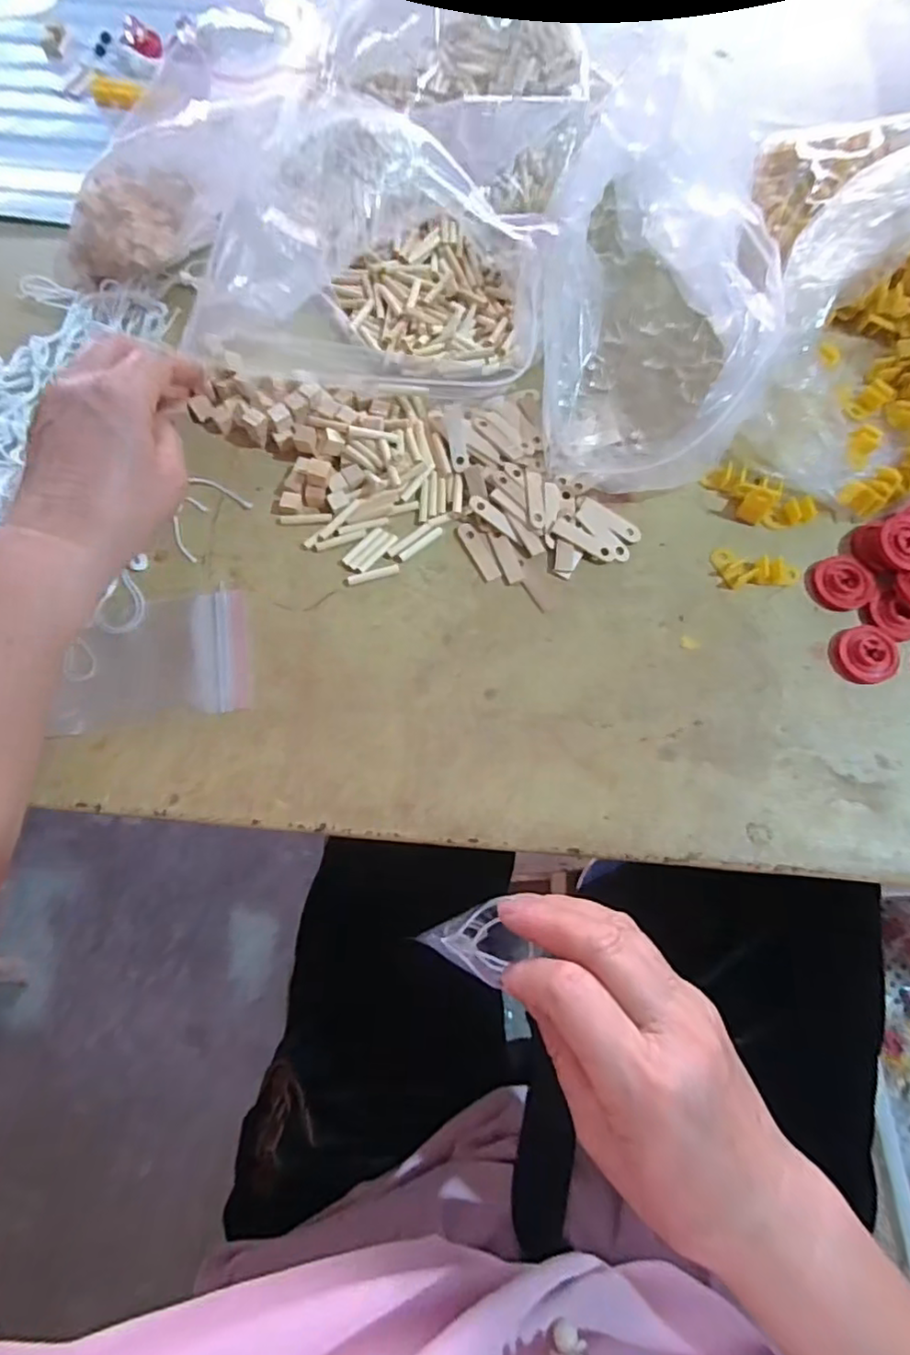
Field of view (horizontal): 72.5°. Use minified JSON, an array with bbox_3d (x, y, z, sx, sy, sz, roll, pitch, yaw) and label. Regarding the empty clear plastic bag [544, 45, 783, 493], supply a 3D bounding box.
[{"bbox_3d":[0.105,-0.225,0.365,0.099,0.084,0.206,1,72,0],"label":"empty clear plastic bag"}]

